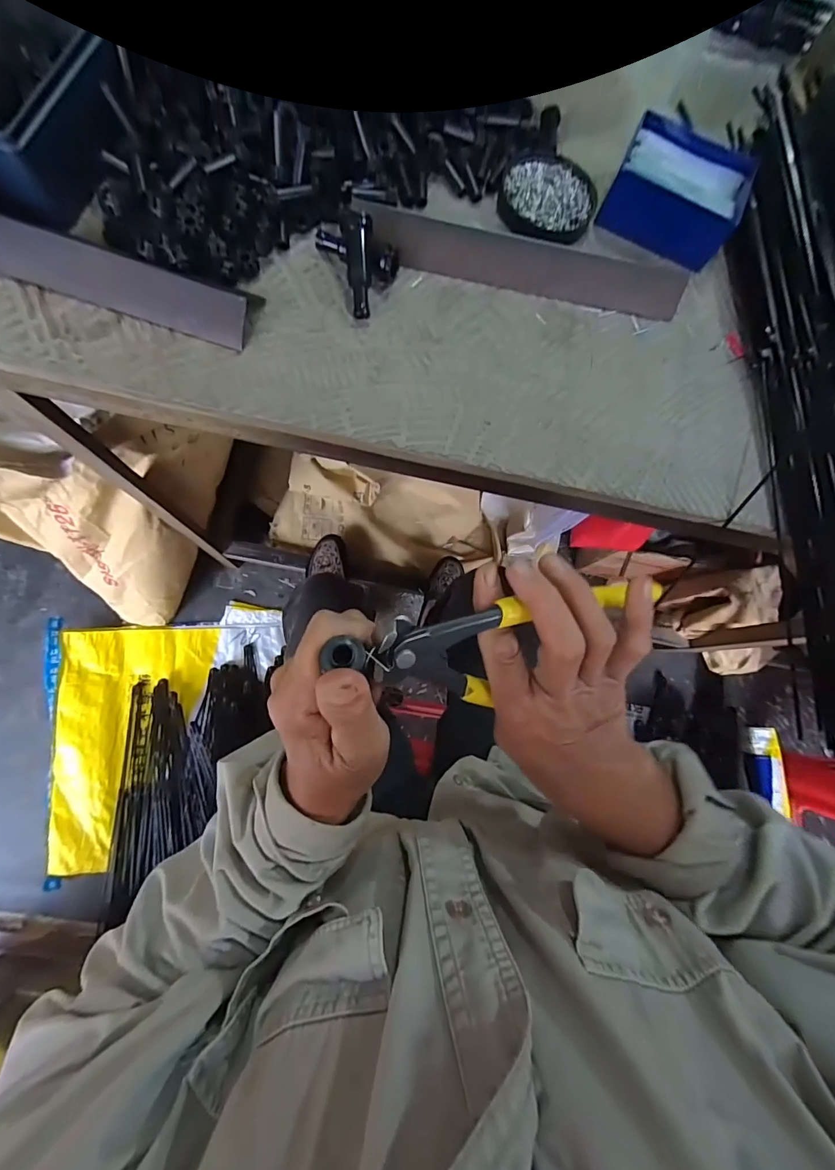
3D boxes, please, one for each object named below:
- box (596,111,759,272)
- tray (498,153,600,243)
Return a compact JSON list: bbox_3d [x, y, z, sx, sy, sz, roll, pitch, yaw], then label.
[{"bbox_3d":[0.227,-0.342,0.392,0.106,0.036,0.088,28,78,-1],"label":"box"},{"bbox_3d":[0.116,-0.344,0.398,0.083,0.013,0.080,1,79,-6],"label":"tray"}]

